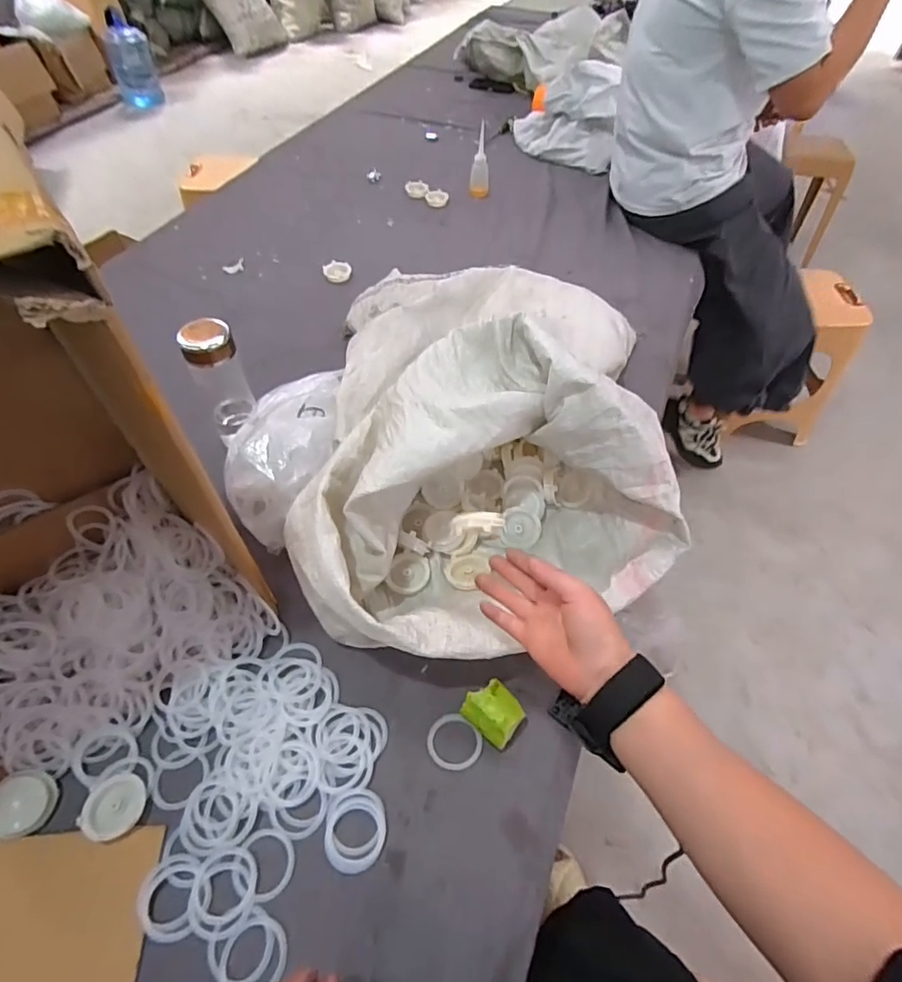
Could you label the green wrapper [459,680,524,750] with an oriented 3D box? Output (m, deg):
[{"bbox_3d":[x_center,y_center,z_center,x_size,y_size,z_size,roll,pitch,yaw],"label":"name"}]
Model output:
[{"bbox_3d":[0.048,0.242,0.585,0.053,0.044,0.058,-35,61,-25],"label":"green wrapper"}]

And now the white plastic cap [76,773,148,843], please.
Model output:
[{"bbox_3d":[-0.334,0.312,0.532,0.048,0.017,0.056,10,53,5],"label":"white plastic cap"}]

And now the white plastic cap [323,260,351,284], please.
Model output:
[{"bbox_3d":[-0.245,-0.471,1.154,0.055,0.028,0.055,-2,53,-4],"label":"white plastic cap"}]

